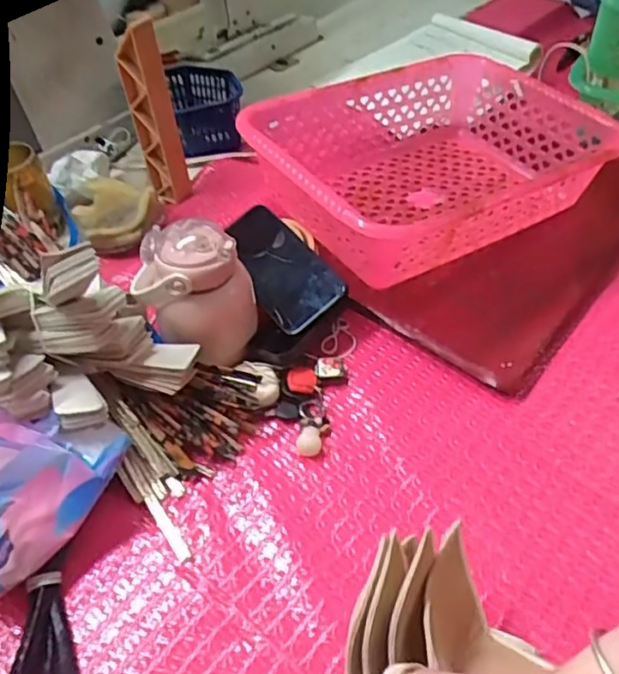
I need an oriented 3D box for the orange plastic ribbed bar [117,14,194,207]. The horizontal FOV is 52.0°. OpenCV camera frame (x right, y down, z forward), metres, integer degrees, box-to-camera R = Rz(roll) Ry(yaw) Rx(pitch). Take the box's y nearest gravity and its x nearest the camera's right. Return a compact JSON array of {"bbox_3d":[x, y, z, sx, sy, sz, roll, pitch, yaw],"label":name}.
[{"bbox_3d":[-0.164,-0.231,0.670,0.044,0.198,0.033,-15,48,-10],"label":"orange plastic ribbed bar"}]

